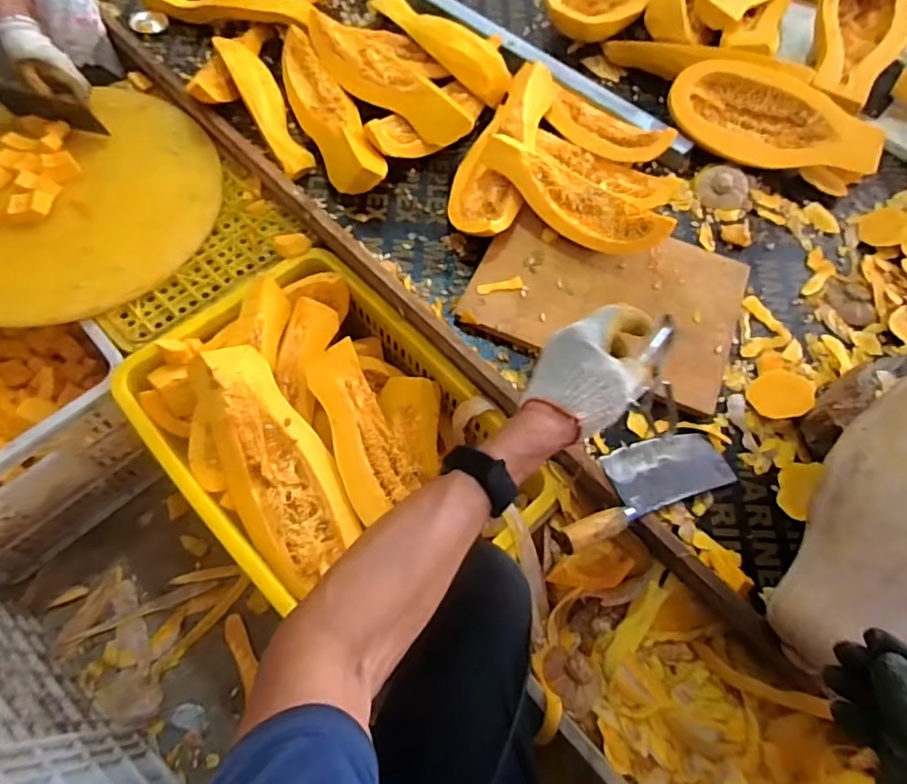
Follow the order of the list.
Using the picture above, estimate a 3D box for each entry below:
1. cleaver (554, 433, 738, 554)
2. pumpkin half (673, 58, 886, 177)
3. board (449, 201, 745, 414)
[{"bbox_3d":[0.231,0.115,0.727,0.273,0.030,0.098,-21,67,-29],"label":"cleaver"},{"bbox_3d":[0.535,-0.450,1.004,0.336,0.085,0.147,18,94,6],"label":"pumpkin half"},{"bbox_3d":[0.229,-0.148,0.860,0.375,0.034,0.264,20,64,7],"label":"board"}]

